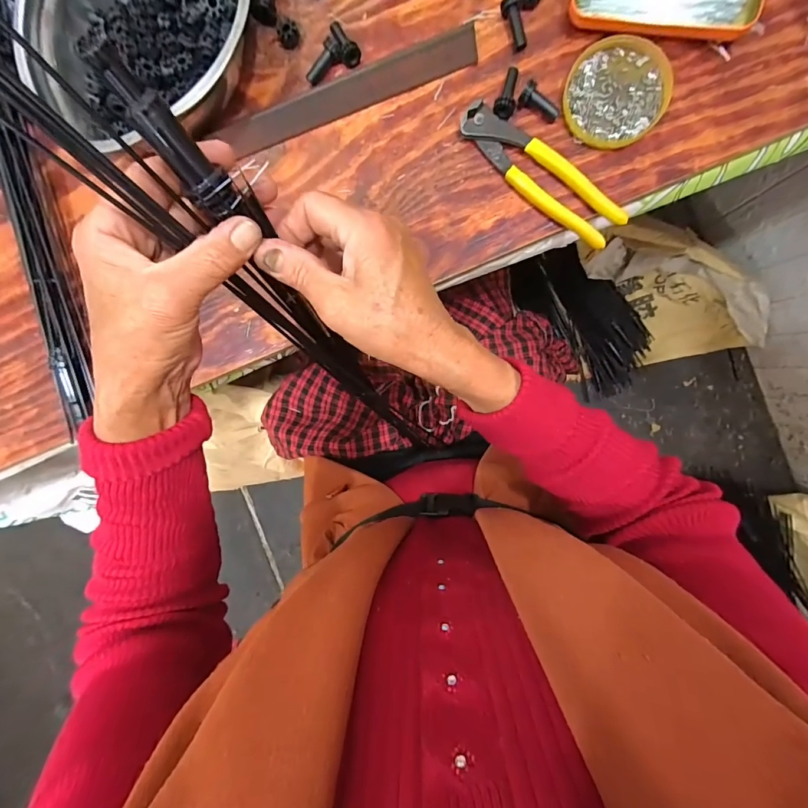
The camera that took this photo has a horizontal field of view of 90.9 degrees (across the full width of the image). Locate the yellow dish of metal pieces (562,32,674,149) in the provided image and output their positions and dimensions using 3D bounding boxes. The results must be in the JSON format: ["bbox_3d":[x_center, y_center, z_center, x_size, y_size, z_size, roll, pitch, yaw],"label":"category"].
[{"bbox_3d":[0.180,-0.265,0.339,0.081,0.012,0.084,1,90,7],"label":"yellow dish of metal pieces"}]

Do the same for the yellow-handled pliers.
[{"bbox_3d":[0.117,-0.201,0.345,0.164,0.014,0.037,42,95,5],"label":"yellow-handled pliers"}]

